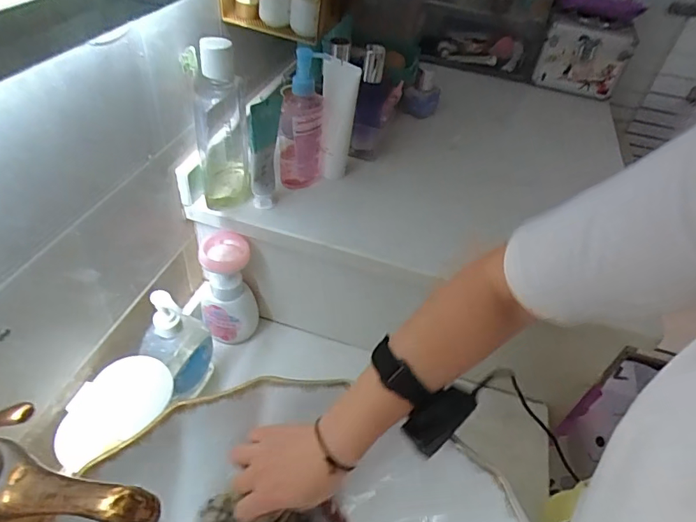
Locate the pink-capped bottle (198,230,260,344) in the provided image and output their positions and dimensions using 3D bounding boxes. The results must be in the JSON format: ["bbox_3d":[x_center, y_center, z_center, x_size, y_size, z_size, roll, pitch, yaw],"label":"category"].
[{"bbox_3d":[-0.169,0.040,0.676,0.073,0.165,0.060,1,44,-6],"label":"pink-capped bottle"}]

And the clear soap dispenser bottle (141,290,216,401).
[{"bbox_3d":[-0.207,0.108,0.593,0.058,0.179,0.091,32,49,23],"label":"clear soap dispenser bottle"}]

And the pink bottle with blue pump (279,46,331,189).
[{"bbox_3d":[-0.060,-0.178,0.613,0.060,0.175,0.048,-1,45,-9],"label":"pink bottle with blue pump"}]

